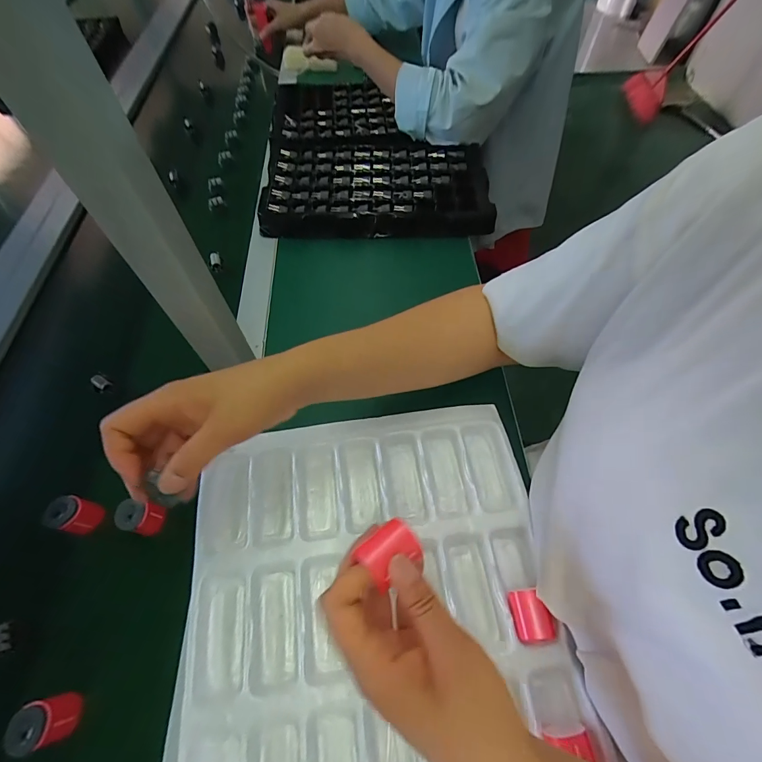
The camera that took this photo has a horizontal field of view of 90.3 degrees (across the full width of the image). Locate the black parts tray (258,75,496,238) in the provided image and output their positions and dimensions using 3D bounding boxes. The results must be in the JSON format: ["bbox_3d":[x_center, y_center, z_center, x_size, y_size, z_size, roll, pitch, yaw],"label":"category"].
[{"bbox_3d":[-0.019,-0.425,0.686,0.367,0.048,0.458,-4,59,-2],"label":"black parts tray"}]

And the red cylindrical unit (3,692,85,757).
[{"bbox_3d":[-0.262,0.266,0.297,0.026,0.043,0.030,-14,60,-8],"label":"red cylindrical unit"}]

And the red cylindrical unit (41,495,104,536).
[{"bbox_3d":[-0.301,0.131,0.372,0.032,0.035,0.030,0,59,0],"label":"red cylindrical unit"}]

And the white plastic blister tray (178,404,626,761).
[{"bbox_3d":[0.004,0.239,0.305,0.312,0.031,0.447,-8,60,-5],"label":"white plastic blister tray"}]

